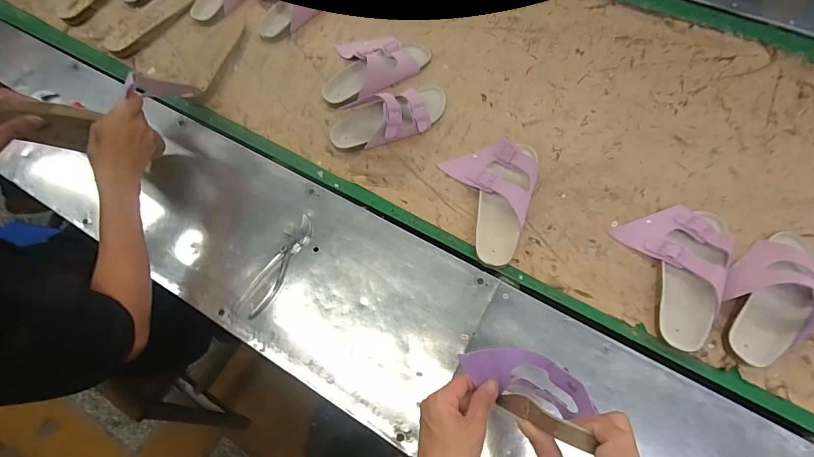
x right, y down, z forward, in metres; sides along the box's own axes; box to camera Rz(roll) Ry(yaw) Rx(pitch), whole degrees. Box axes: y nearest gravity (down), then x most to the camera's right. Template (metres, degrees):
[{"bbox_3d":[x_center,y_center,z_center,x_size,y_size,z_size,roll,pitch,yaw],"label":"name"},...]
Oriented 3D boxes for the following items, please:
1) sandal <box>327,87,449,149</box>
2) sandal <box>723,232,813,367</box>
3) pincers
[{"bbox_3d":[-0.036,-0.232,0.738,0.247,0.077,0.115,-17,68,-4],"label":"sandal"},{"bbox_3d":[0.569,0.093,0.568,0.116,0.063,0.242,27,71,13],"label":"sandal"},{"bbox_3d":[-0.223,0.065,0.658,0.045,0.013,0.194,28,71,13],"label":"pincers"}]

